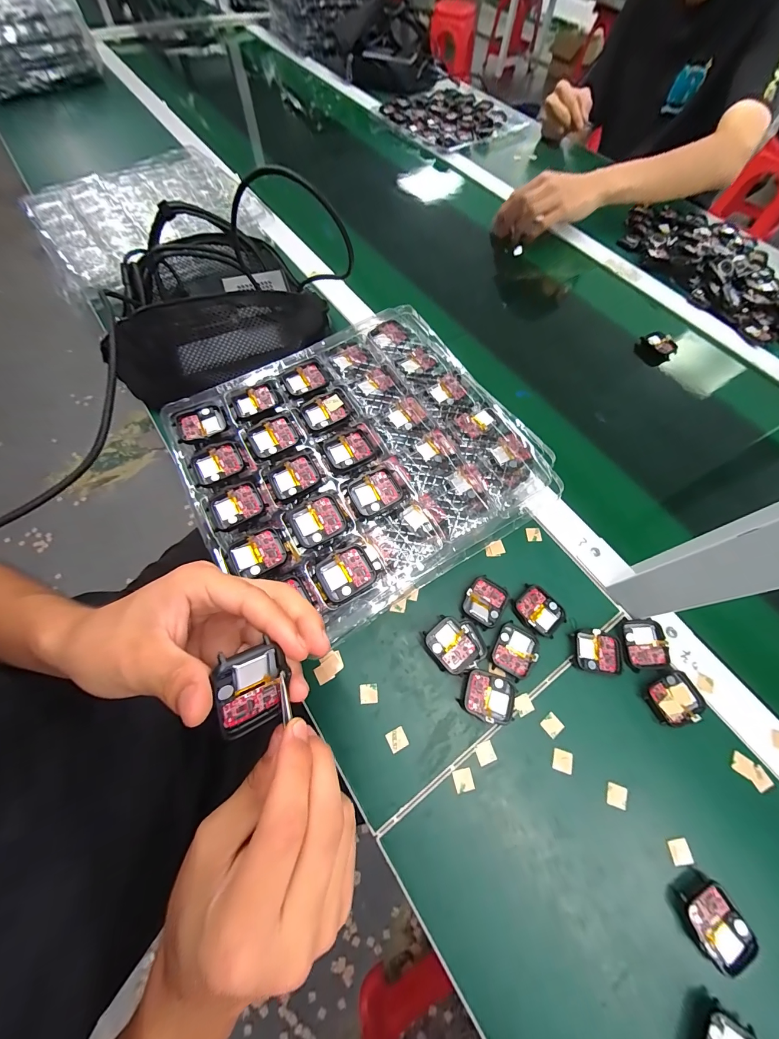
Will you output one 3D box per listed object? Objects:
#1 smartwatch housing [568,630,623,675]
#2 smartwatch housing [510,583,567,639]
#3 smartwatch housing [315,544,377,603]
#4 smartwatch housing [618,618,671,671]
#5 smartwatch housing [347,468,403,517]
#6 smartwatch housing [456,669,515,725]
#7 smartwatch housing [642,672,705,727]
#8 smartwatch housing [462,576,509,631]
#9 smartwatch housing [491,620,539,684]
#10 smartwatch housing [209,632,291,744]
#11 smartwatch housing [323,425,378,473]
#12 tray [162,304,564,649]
[{"bbox_3d":[0.194,0.123,0.323,0.043,0.011,0.036,8,66,2],"label":"smartwatch housing"},{"bbox_3d":[0.147,0.088,0.338,0.040,0.007,0.046,-40,72,-17],"label":"smartwatch housing"},{"bbox_3d":[-0.035,0.045,0.282,0.043,0.012,0.036,-26,69,-13],"label":"smartwatch housing"},{"bbox_3d":[0.240,0.119,0.326,0.037,0.013,0.044,-9,66,-5],"label":"smartwatch housing"},{"bbox_3d":[-0.012,-0.024,0.306,0.043,0.008,0.037,-25,69,-13],"label":"smartwatch housing"},{"bbox_3d":[0.088,0.157,0.306,0.045,0.011,0.037,23,67,9],"label":"smartwatch housing"},{"bbox_3d":[0.256,0.160,0.308,0.046,0.008,0.035,-22,68,-11],"label":"smartwatch housing"},{"bbox_3d":[0.094,0.080,0.338,0.037,0.014,0.046,28,68,11],"label":"smartwatch housing"},{"bbox_3d":[0.117,0.123,0.322,0.035,0.011,0.045,31,69,12],"label":"smartwatch housing"},{"bbox_3d":[-0.072,0.088,0.180,0.034,0.006,0.043,-13,107,-41],"label":"smartwatch housing"},{"bbox_3d":[-0.035,-0.065,0.324,0.046,0.005,0.040,-29,70,-14],"label":"smartwatch housing"},{"bbox_3d":[-0.027,-0.063,0.329,0.294,0.024,0.269,-31,70,-14],"label":"tray"}]

